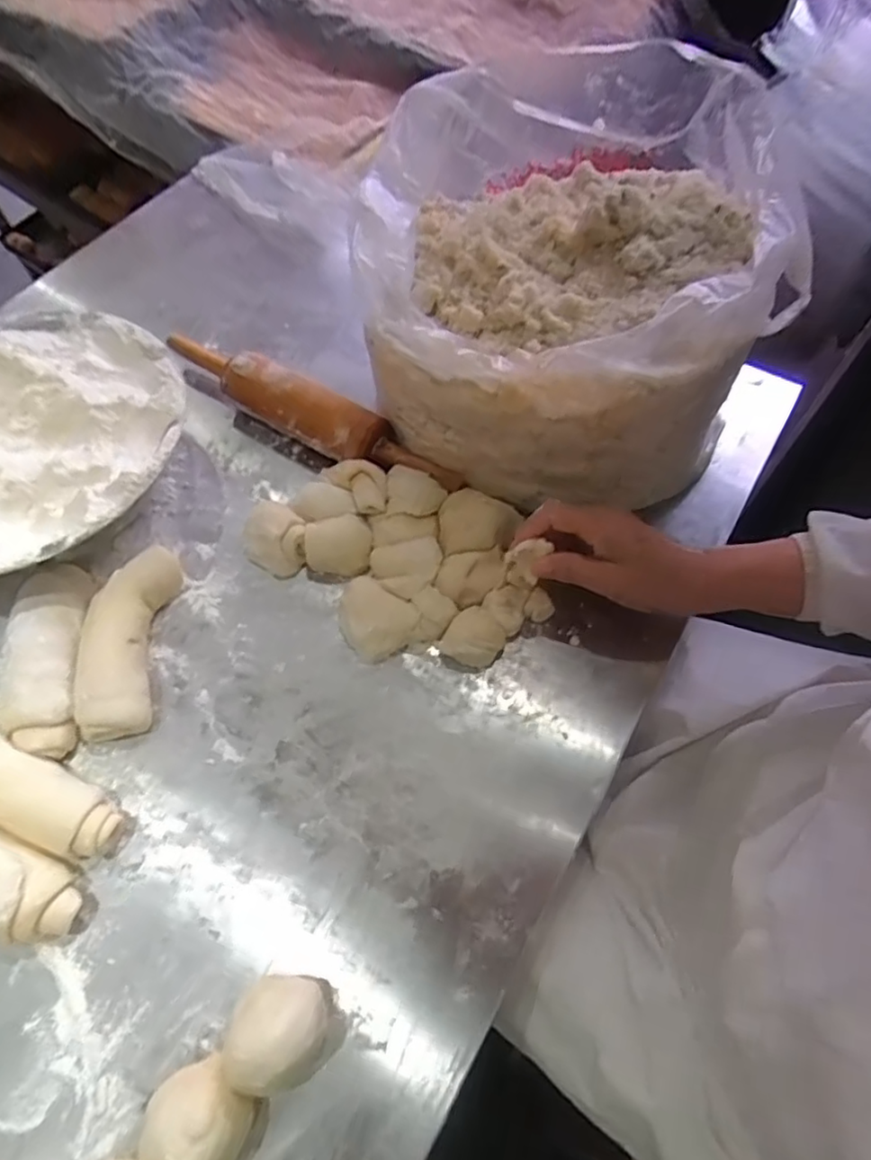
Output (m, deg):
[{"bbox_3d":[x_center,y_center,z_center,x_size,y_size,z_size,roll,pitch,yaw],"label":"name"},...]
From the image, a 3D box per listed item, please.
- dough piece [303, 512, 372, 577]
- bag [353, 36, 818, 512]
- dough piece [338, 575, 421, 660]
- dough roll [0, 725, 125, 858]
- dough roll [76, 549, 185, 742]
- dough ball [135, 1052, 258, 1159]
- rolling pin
[{"bbox_3d":[-0.083,-0.030,0.529,0.055,0.029,0.044,5,61,3],"label":"dough piece"},{"bbox_3d":[0.104,-0.240,0.503,0.295,0.222,0.291,2,61,2],"label":"bag"},{"bbox_3d":[-0.049,0.033,0.497,0.062,0.023,0.052,31,66,16],"label":"dough piece"},{"bbox_3d":[-0.298,0.137,0.435,0.175,0.035,0.049,29,65,16],"label":"dough roll"},{"bbox_3d":[-0.241,0.046,0.484,0.051,0.039,0.154,-2,61,0],"label":"dough roll"},{"bbox_3d":[-0.127,0.293,0.335,0.051,0.056,0.048,0,61,1],"label":"dough ball"},{"bbox_3d":[-0.126,-0.158,0.586,0.333,0.059,0.050,31,66,16],"label":"rolling pin"}]

